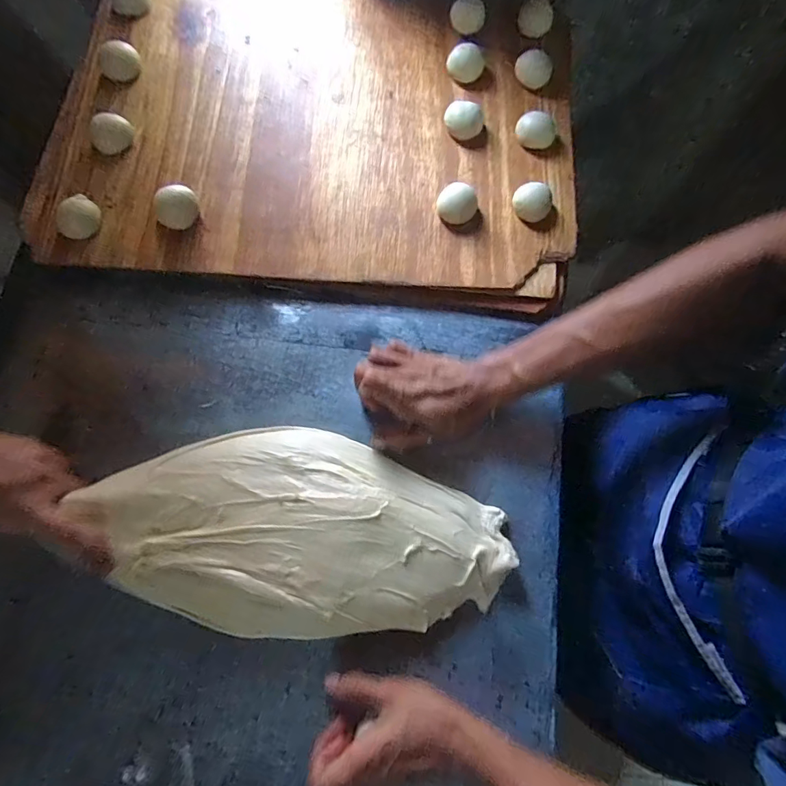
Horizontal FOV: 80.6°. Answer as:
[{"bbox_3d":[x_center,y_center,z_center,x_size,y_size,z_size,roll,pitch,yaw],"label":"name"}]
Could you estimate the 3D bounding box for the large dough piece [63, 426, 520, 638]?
[{"bbox_3d":[-0.082,0.124,0.429,0.360,0.041,0.178,-3,76,-1],"label":"large dough piece"}]

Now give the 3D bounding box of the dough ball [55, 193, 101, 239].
[{"bbox_3d":[-0.339,-0.188,0.497,0.039,0.021,0.044,42,80,9],"label":"dough ball"}]

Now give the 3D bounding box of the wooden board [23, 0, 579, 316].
[{"bbox_3d":[-0.092,-0.342,0.549,0.605,0.031,0.452,6,76,1],"label":"wooden board"}]

